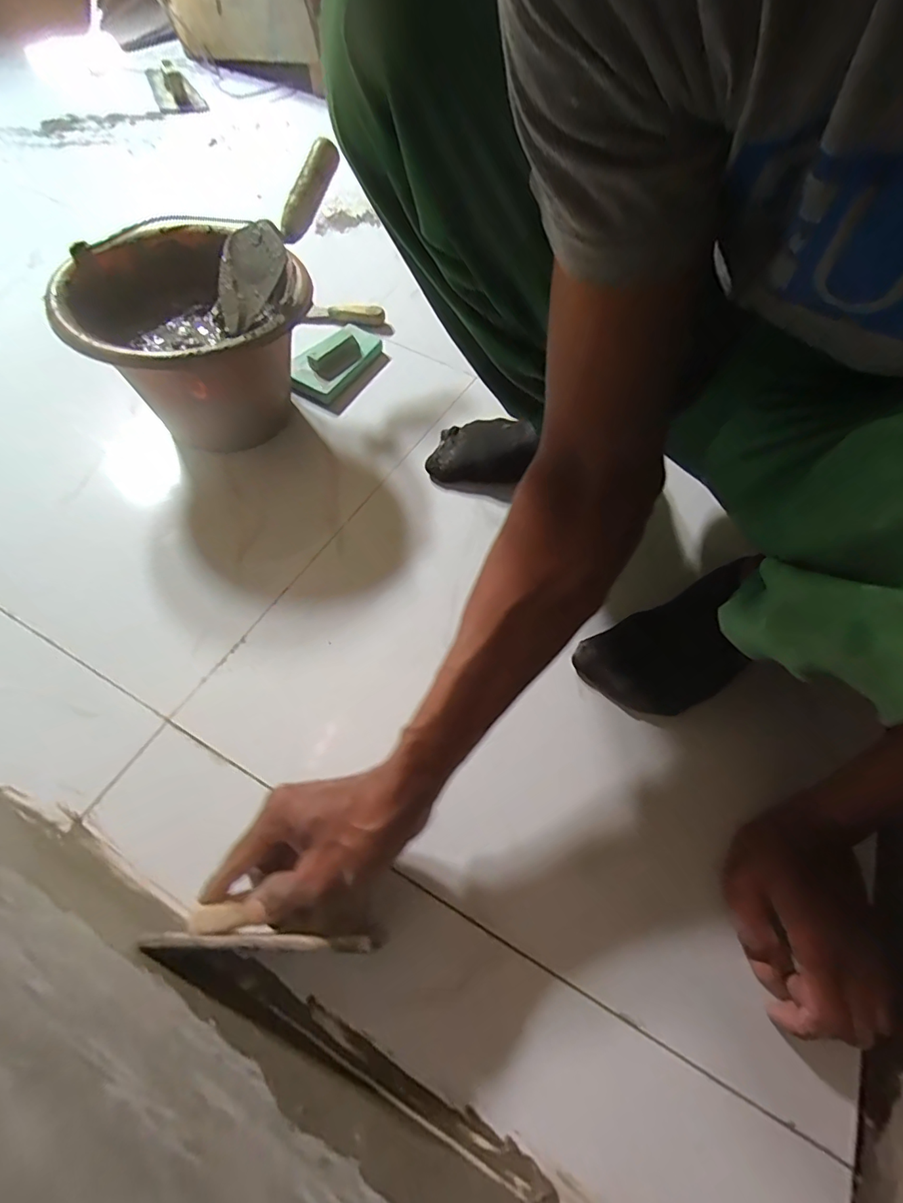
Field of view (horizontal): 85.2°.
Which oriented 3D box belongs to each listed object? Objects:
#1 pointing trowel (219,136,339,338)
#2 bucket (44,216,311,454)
[{"bbox_3d":[-0.201,-0.423,0.562,0.082,0.044,0.256,21,77,9],"label":"pointing trowel"},{"bbox_3d":[-0.284,-0.288,0.582,0.229,0.195,0.243,2,60,-3],"label":"bucket"}]

